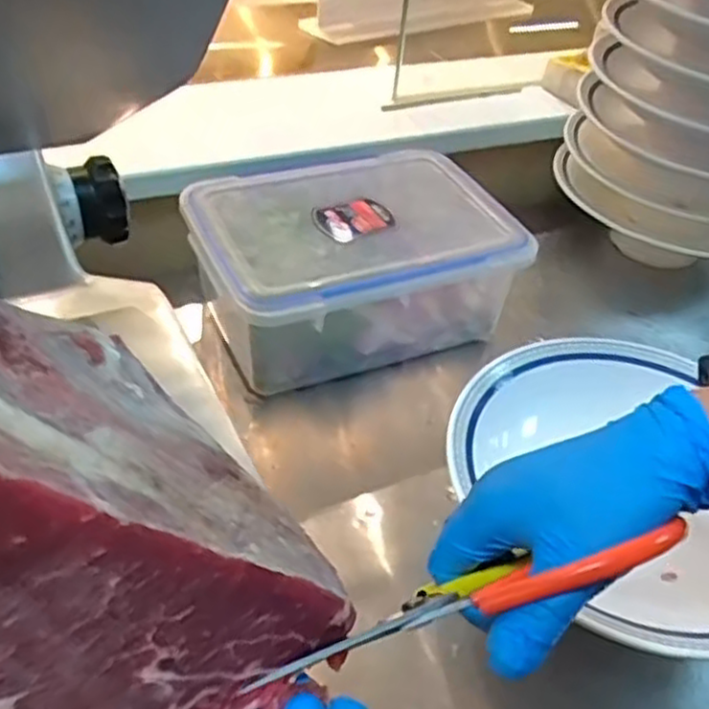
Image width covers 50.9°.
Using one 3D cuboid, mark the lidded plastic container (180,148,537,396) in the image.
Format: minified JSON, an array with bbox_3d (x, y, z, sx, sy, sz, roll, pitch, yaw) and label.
[{"bbox_3d":[-0.007,-0.088,0.763,0.291,0.132,0.212,-15,46,-23],"label":"lidded plastic container"}]

